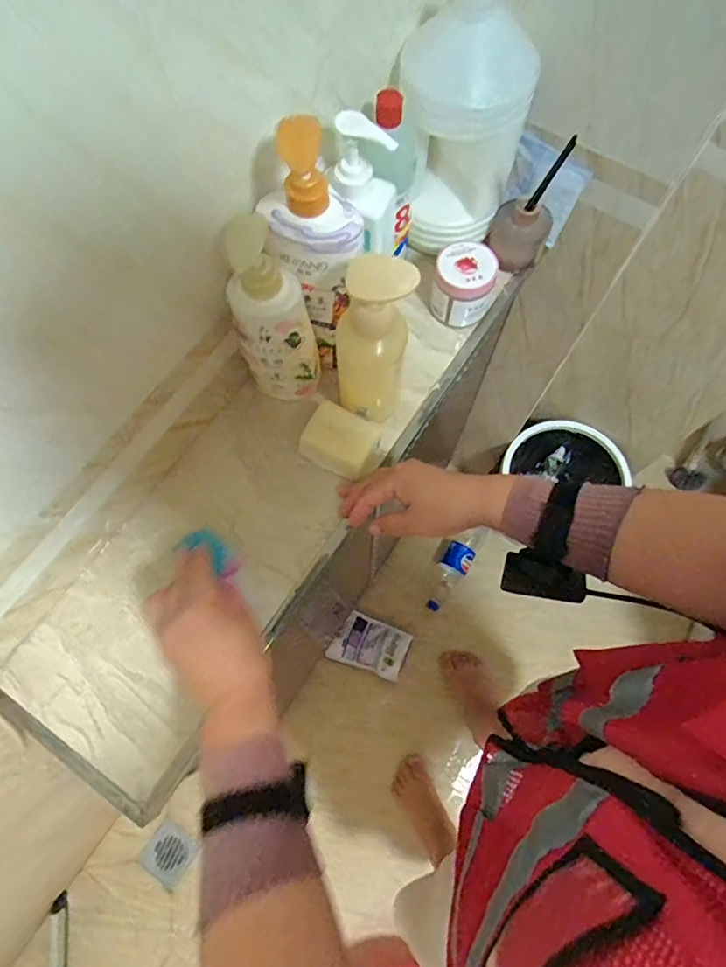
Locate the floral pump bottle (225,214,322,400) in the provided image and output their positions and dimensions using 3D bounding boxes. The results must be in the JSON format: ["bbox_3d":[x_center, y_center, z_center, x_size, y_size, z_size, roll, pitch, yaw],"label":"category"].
[{"bbox_3d":[-0.088,-0.152,0.505,0.082,0.208,0.057,-10,70,-4],"label":"floral pump bottle"}]

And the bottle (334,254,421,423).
[{"bbox_3d":[0.008,-0.126,0.483,0.066,0.179,0.056,0,70,0],"label":"bottle"}]

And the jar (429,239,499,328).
[{"bbox_3d":[0.117,-0.232,0.615,0.072,0.070,0.065,8,70,3],"label":"jar"}]

